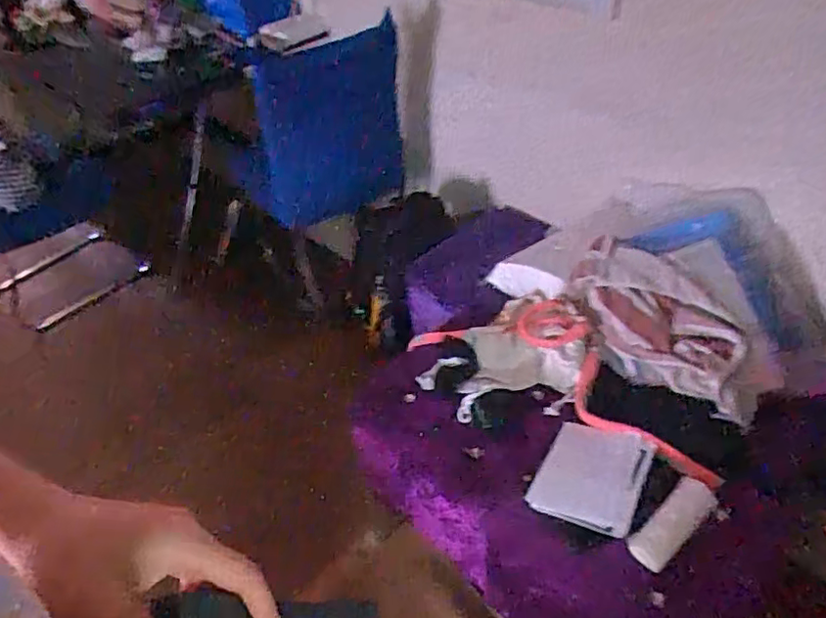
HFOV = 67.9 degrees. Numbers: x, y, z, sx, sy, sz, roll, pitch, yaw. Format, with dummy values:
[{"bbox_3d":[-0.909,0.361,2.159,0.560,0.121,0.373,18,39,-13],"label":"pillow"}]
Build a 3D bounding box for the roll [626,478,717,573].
[{"bbox_3d":[0.433,0.351,1.016,0.175,0.061,0.064,-30,48,-24],"label":"roll"}]

